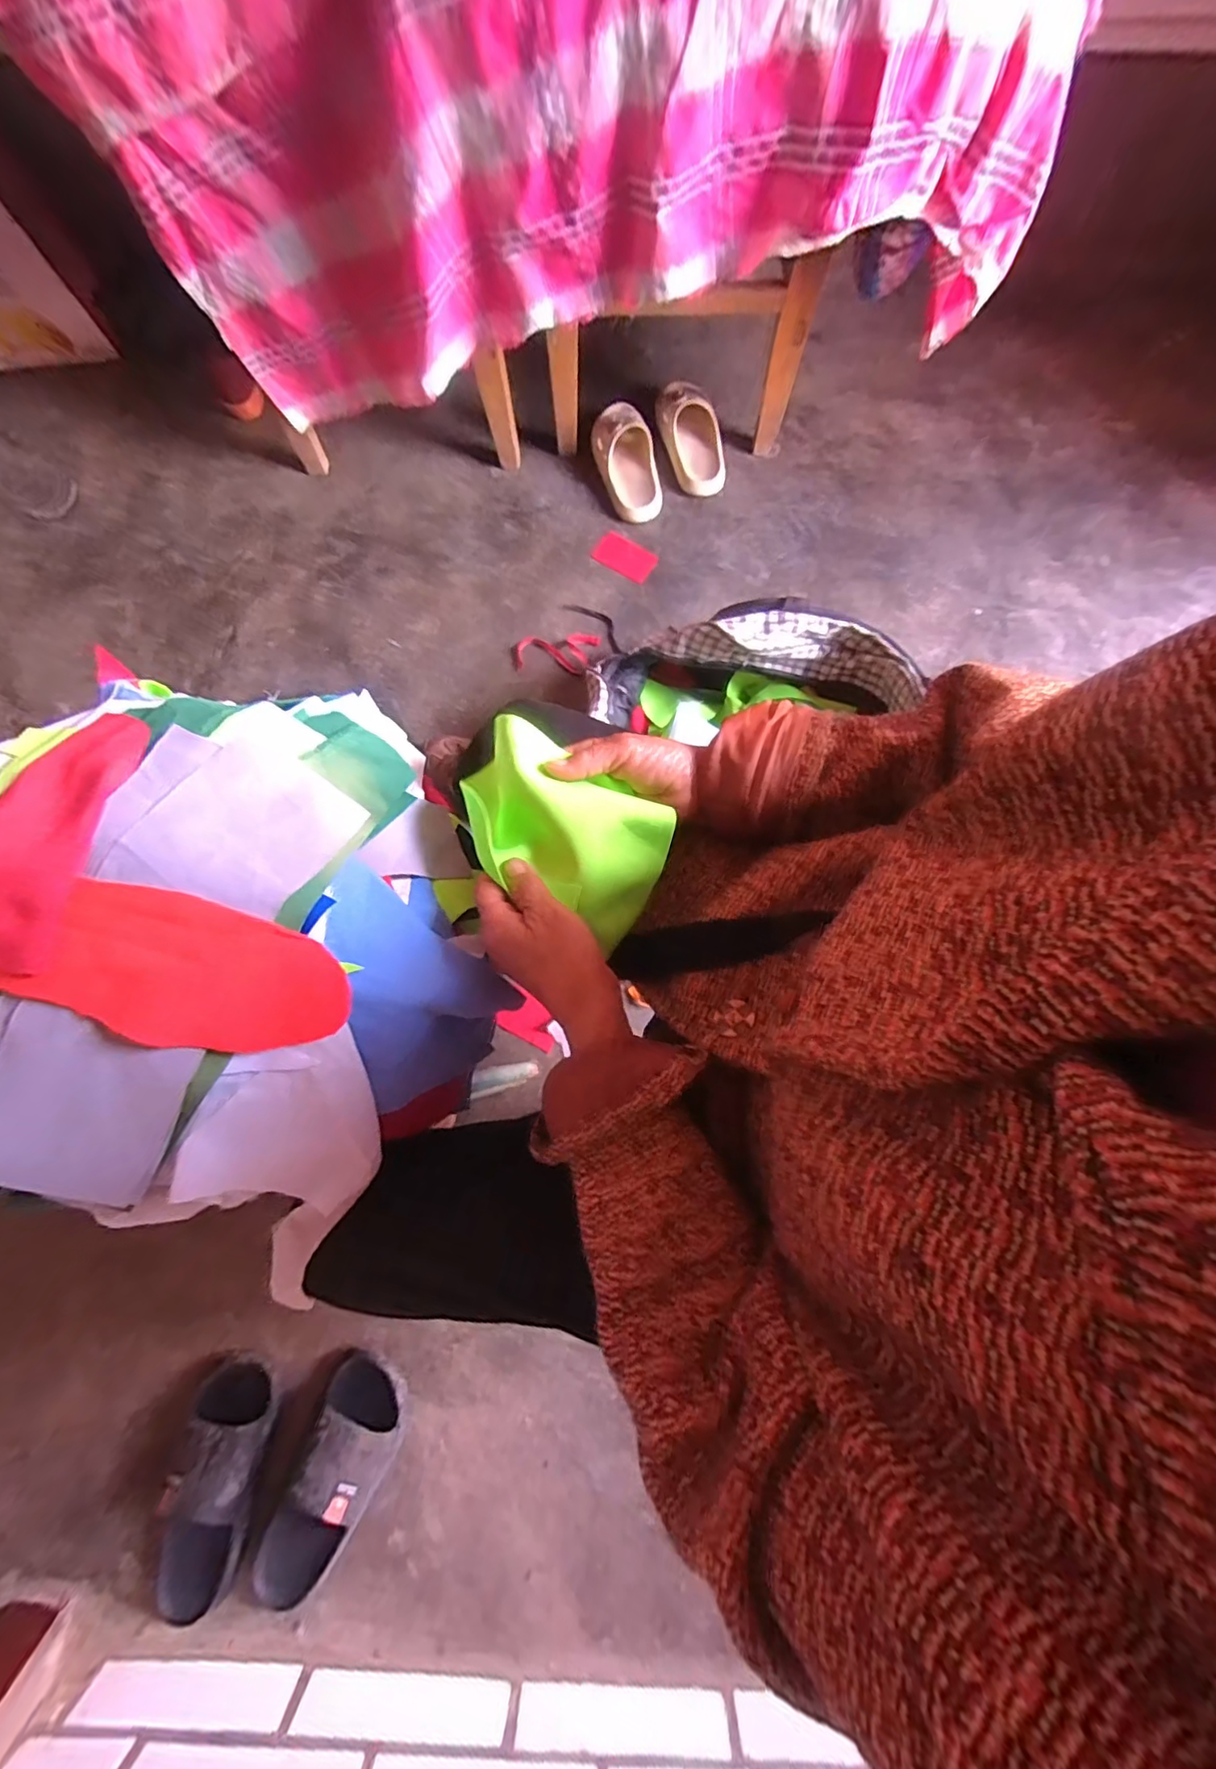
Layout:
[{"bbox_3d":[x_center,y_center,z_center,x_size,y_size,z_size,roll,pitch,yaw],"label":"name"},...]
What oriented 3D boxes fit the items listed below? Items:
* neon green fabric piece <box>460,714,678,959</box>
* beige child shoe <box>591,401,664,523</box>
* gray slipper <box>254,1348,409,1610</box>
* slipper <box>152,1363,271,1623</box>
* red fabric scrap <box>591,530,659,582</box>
[{"bbox_3d":[-0.029,-0.036,0.382,0.139,0.043,0.096,32,81,6],"label":"neon green fabric piece"},{"bbox_3d":[0.036,-0.725,0.968,0.095,0.058,0.199,-18,80,-3],"label":"beige child shoe"},{"bbox_3d":[-0.332,0.729,0.672,0.105,0.077,0.263,21,80,4],"label":"gray slipper"},{"bbox_3d":[-0.473,0.727,0.665,0.100,0.094,0.252,12,79,2],"label":"slipper"},{"bbox_3d":[0.030,-0.564,0.965,0.102,0.006,0.060,30,81,6],"label":"red fabric scrap"}]

